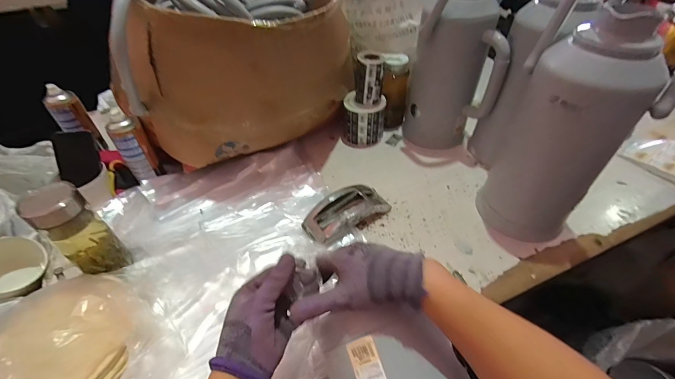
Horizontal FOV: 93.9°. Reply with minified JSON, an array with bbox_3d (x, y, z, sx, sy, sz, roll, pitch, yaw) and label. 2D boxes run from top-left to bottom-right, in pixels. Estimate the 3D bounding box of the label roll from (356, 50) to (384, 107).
[{"bbox_3d":[0.079,-0.277,0.784,0.066,0.112,0.055,2,45,4],"label":"label roll"}]

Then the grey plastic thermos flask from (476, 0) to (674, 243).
[{"bbox_3d":[0.403,-0.129,0.537,0.189,0.476,0.205,25,51,24],"label":"grey plastic thermos flask"}]

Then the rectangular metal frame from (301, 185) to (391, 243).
[{"bbox_3d":[0.023,0.045,0.661,0.190,0.056,0.085,-25,50,-22],"label":"rectangular metal frame"}]

